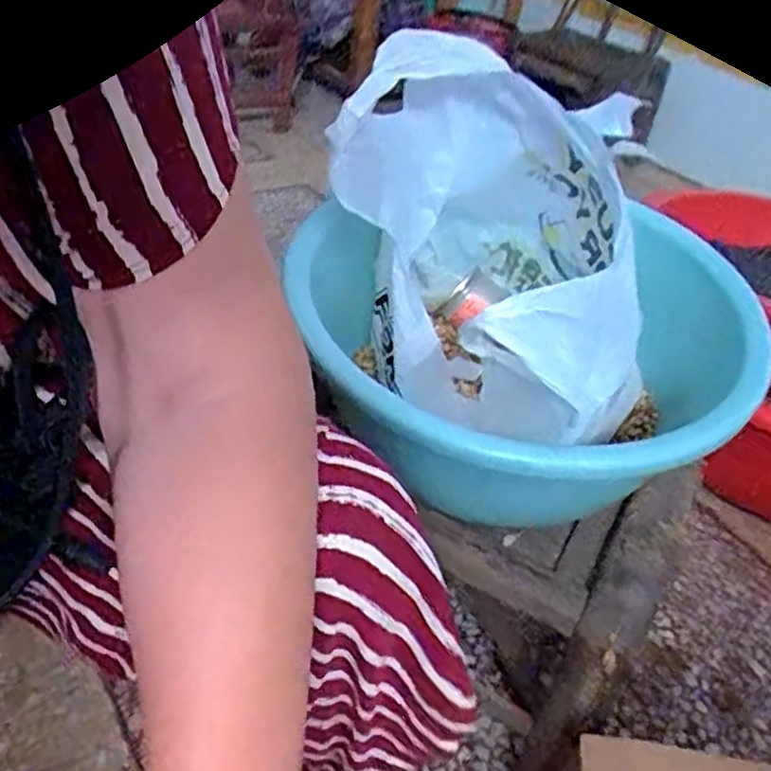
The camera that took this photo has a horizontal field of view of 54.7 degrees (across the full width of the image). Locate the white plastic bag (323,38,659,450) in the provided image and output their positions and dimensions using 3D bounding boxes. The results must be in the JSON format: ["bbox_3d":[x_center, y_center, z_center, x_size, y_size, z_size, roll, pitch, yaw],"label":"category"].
[{"bbox_3d":[0.096,-0.125,0.619,0.219,0.268,0.186,31,42,26],"label":"white plastic bag"}]

